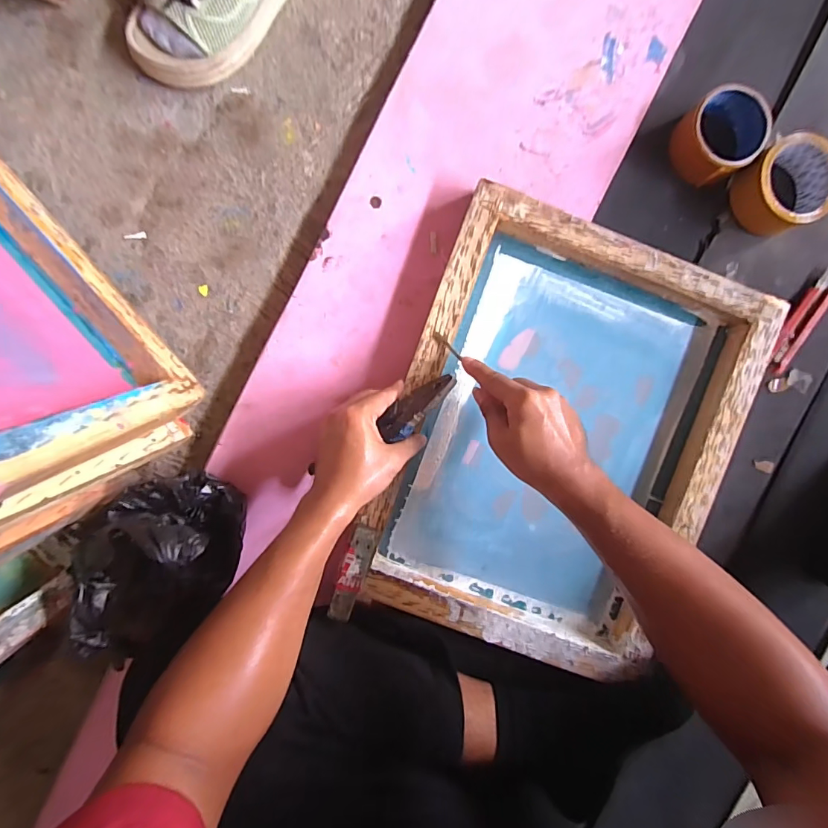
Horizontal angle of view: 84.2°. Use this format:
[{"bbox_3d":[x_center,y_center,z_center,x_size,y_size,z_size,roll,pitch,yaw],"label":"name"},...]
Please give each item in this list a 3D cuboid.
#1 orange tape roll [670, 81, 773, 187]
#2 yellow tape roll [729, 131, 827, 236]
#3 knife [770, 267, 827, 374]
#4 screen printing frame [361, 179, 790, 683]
[{"bbox_3d":[0.344,-0.312,0.514,0.083,0.047,0.077,0,94,-2],"label":"orange tape roll"},{"bbox_3d":[0.424,-0.258,0.518,0.095,0.059,0.089,0,94,-2],"label":"yellow tape roll"},{"bbox_3d":[0.467,-0.111,0.548,0.031,0.021,0.137,35,92,-4],"label":"knife"},{"bbox_3d":[0.163,0.033,0.525,0.359,0.045,0.465,20,93,-3],"label":"screen printing frame"}]

